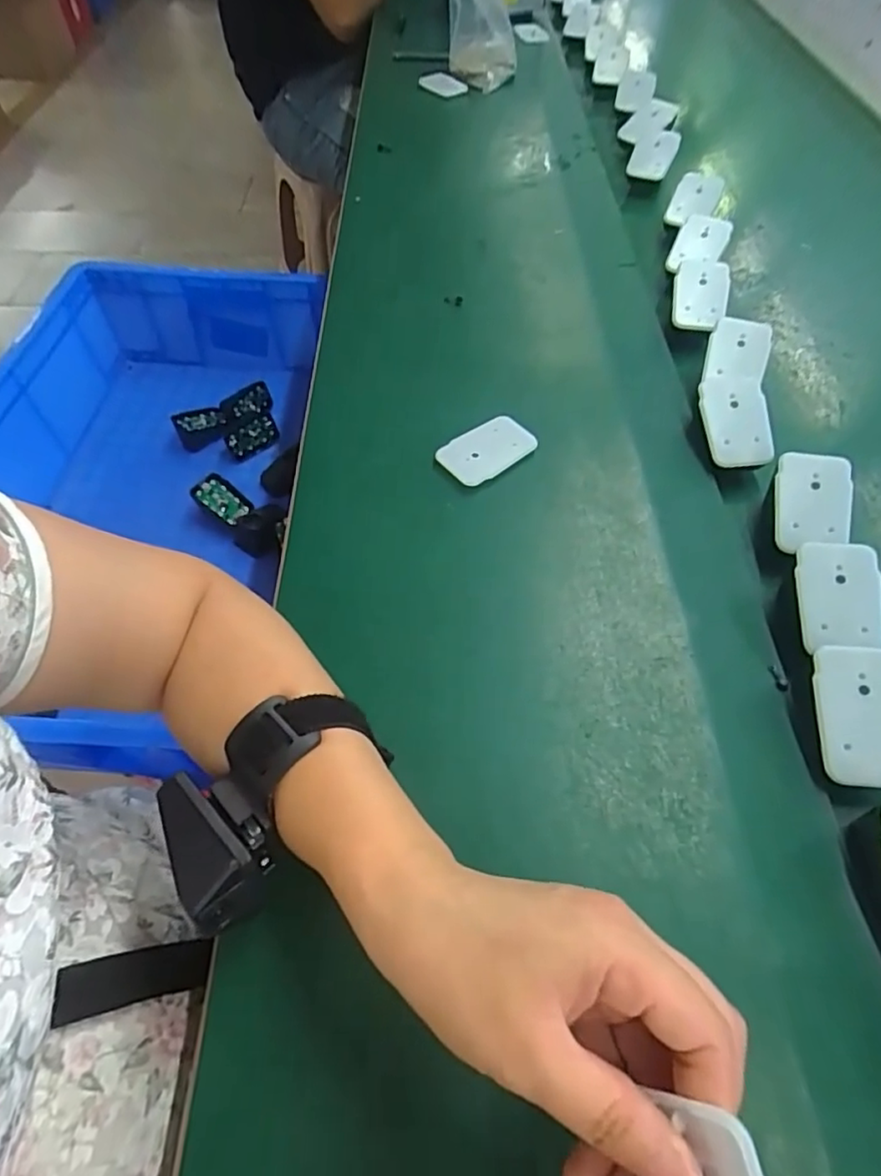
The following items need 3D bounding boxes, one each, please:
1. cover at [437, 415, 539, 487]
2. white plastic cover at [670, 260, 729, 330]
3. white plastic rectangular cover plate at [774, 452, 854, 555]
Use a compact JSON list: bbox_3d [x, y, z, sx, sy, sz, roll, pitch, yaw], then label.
[{"bbox_3d":[0.033,-0.100,0.436,0.065,0.012,0.041,-31,62,-19],"label":"cover"},{"bbox_3d":[0.219,-0.250,0.504,0.042,0.011,0.086,9,70,17],"label":"white plastic cover"},{"bbox_3d":[0.235,-0.053,0.375,0.044,0.008,0.065,8,79,9],"label":"white plastic rectangular cover plate"}]

